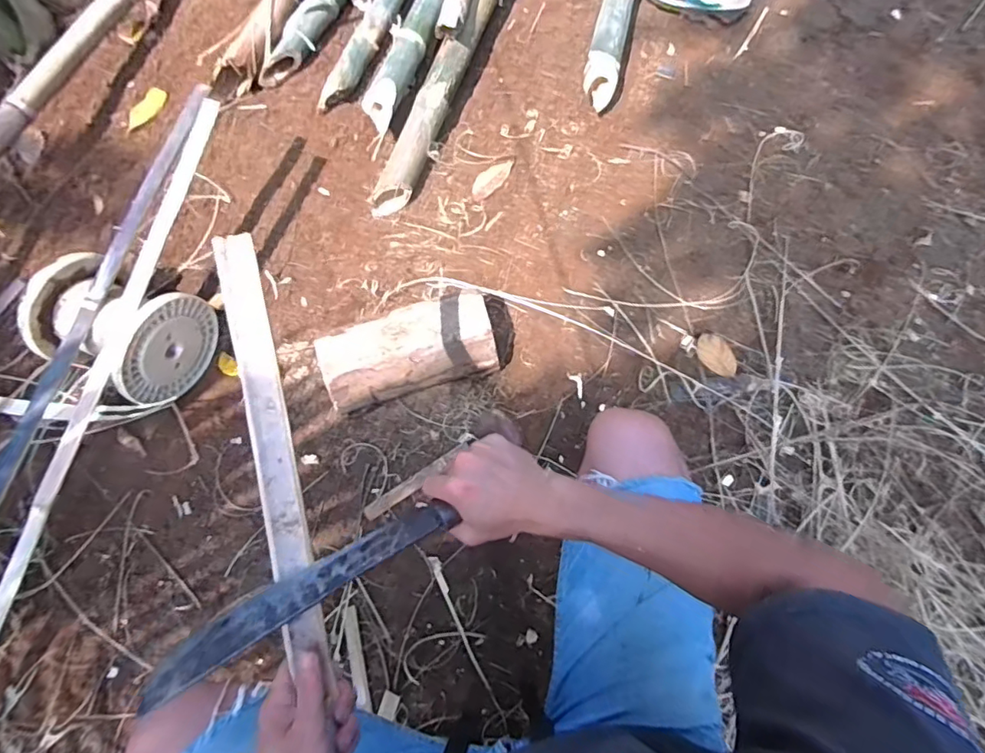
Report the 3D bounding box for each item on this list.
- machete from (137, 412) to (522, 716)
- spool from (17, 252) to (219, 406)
[{"bbox_3d":[-0.116,0.148,0.481,0.367,0.020,0.061,-32,74,-24],"label":"machete"},{"bbox_3d":[-0.623,-0.085,0.913,0.232,0.168,0.192,27,85,4],"label":"spool"}]

